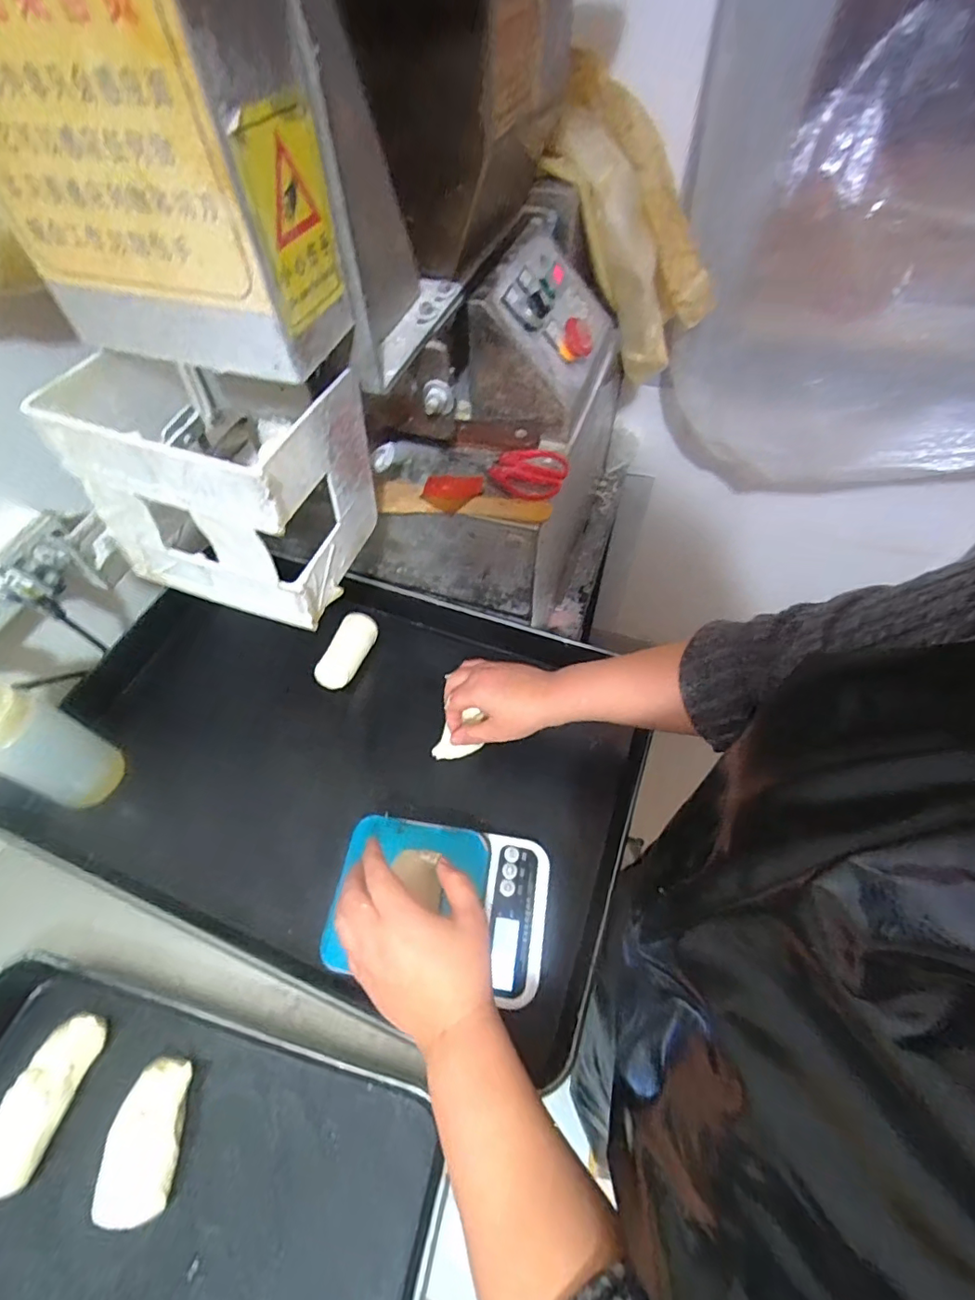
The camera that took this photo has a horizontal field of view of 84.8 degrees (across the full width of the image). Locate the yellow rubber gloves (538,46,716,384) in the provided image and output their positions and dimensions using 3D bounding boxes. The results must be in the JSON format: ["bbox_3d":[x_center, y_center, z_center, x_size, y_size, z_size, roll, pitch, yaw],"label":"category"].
[{"bbox_3d":[0.176,-0.513,0.649,0.143,0.305,0.034,-38,32,7],"label":"yellow rubber gloves"}]

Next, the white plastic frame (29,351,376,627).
[{"bbox_3d":[-0.185,-0.125,0.393,0.163,0.143,0.131,11,58,9],"label":"white plastic frame"}]

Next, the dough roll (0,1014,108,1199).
[{"bbox_3d":[-0.342,0.347,0.411,0.040,0.029,0.111,18,59,13],"label":"dough roll"}]

